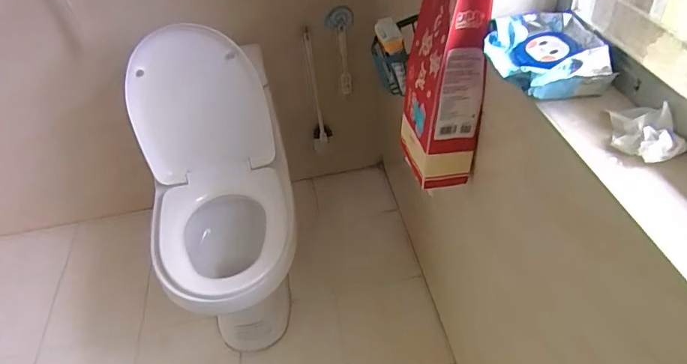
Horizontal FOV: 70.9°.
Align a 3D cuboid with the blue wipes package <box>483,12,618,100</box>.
[{"bbox_3d":[0.274,-0.180,0.662,0.137,0.050,0.178,-7,44,-1],"label":"blue wipes package"}]

